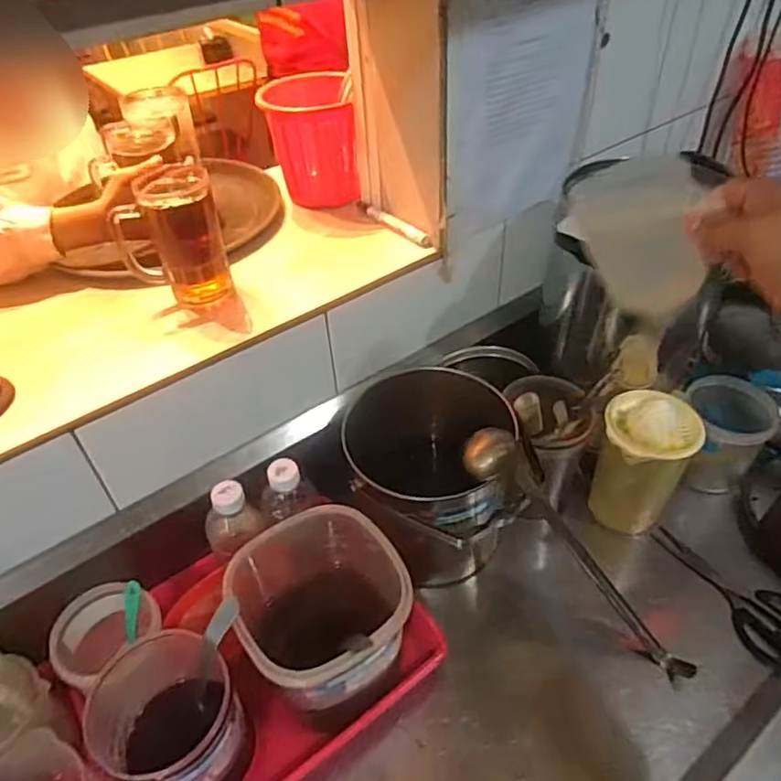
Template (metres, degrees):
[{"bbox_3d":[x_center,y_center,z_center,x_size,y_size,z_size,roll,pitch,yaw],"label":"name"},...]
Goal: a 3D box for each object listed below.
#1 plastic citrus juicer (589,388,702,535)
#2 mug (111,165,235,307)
[{"bbox_3d":[0.317,0.099,0.789,0.101,0.182,0.101,27,51,29],"label":"plastic citrus juicer"},{"bbox_3d":[-0.246,-0.168,0.699,0.108,0.142,0.069,-17,45,-13],"label":"mug"}]

